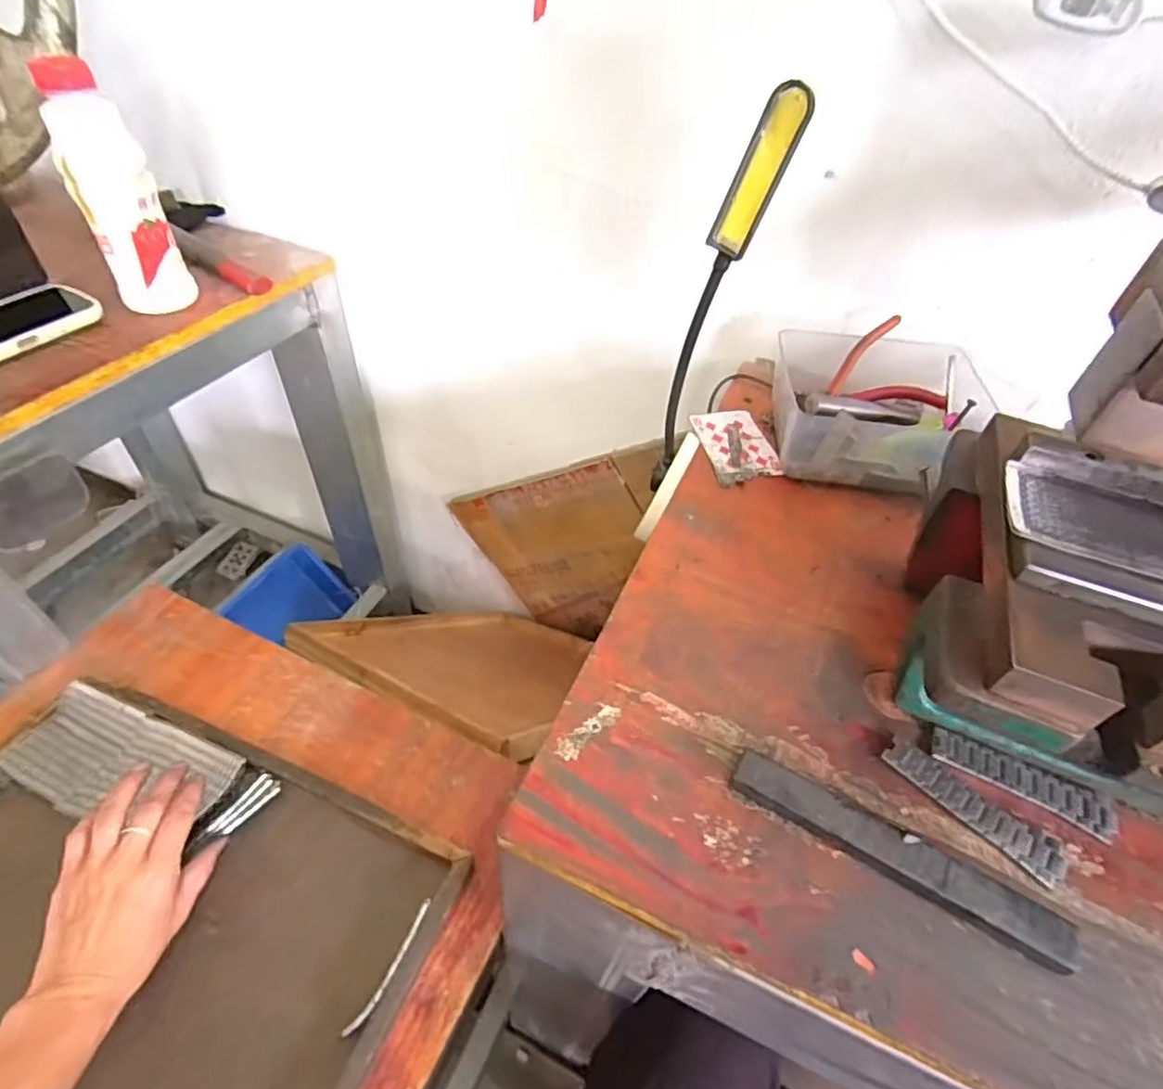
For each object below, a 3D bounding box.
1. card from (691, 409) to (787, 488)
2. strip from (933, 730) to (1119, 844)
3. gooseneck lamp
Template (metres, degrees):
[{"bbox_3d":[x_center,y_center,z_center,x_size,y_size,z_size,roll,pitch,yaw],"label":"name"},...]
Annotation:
[{"bbox_3d":[0.129,-0.084,0.508,0.058,0.004,0.095,-4,47,-9],"label":"card"},{"bbox_3d":[0.229,0.121,0.315,0.086,0.004,0.025,23,49,16],"label":"strip"},{"bbox_3d":[0.088,-0.139,0.408,0.041,0.275,0.038,12,47,6],"label":"gooseneck lamp"}]

